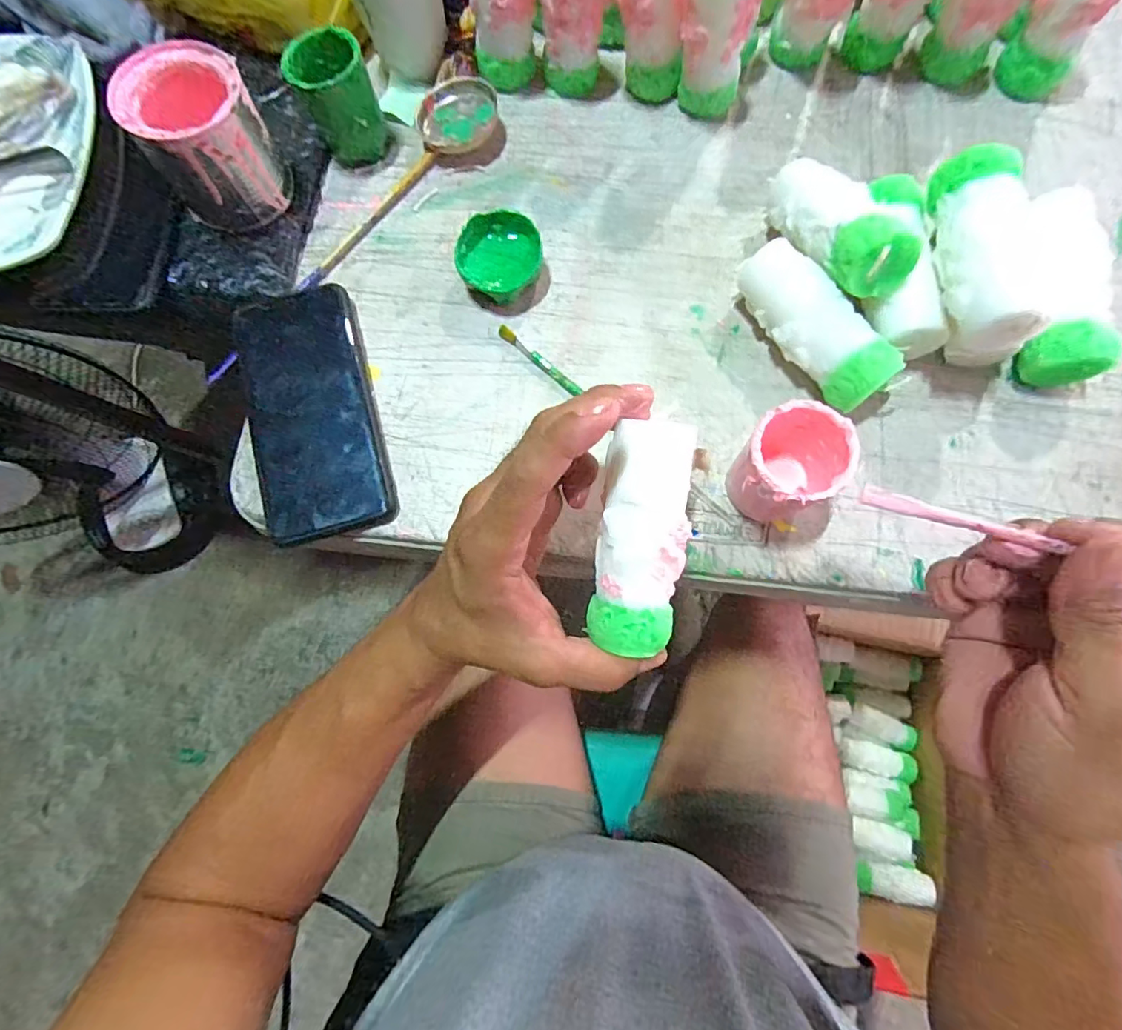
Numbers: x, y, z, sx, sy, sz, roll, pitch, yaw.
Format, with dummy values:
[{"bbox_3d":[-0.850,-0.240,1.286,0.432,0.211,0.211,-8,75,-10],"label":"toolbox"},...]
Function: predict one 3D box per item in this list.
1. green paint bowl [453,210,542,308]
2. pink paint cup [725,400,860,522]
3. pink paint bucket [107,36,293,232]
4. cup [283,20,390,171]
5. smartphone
[{"bbox_3d":[-0.039,-0.166,0.355,0.050,0.027,0.050,0,76,0],"label":"green paint bowl"},{"bbox_3d":[0.118,-0.024,0.296,0.053,0.066,0.050,-25,77,-6],"label":"pink paint cup"},{"bbox_3d":[-0.220,-0.235,0.344,0.072,0.071,0.074,-35,78,-8],"label":"pink paint bucket"},{"bbox_3d":[-0.148,-0.277,0.365,0.045,0.060,0.047,0,76,0],"label":"cup"},{"bbox_3d":[-0.155,-0.069,0.341,0.075,0.015,0.167,-16,76,-4],"label":"smartphone"}]

